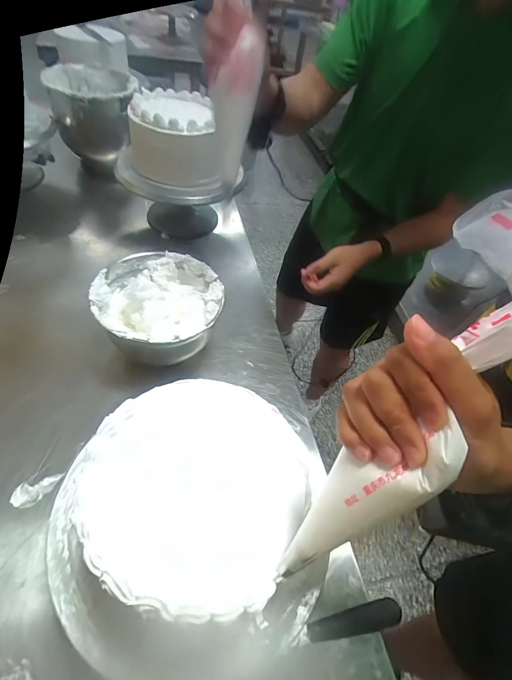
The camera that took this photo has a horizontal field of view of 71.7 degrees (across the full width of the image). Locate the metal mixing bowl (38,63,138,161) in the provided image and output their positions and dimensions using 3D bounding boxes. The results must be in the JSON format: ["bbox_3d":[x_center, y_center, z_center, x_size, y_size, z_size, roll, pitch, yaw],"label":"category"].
[{"bbox_3d":[-0.409,-0.583,0.941,0.201,0.190,0.234,-4,52,-14],"label":"metal mixing bowl"}]

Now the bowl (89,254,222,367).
[{"bbox_3d":[-0.159,-0.053,0.603,0.194,0.101,0.196,5,50,-6],"label":"bowl"}]

